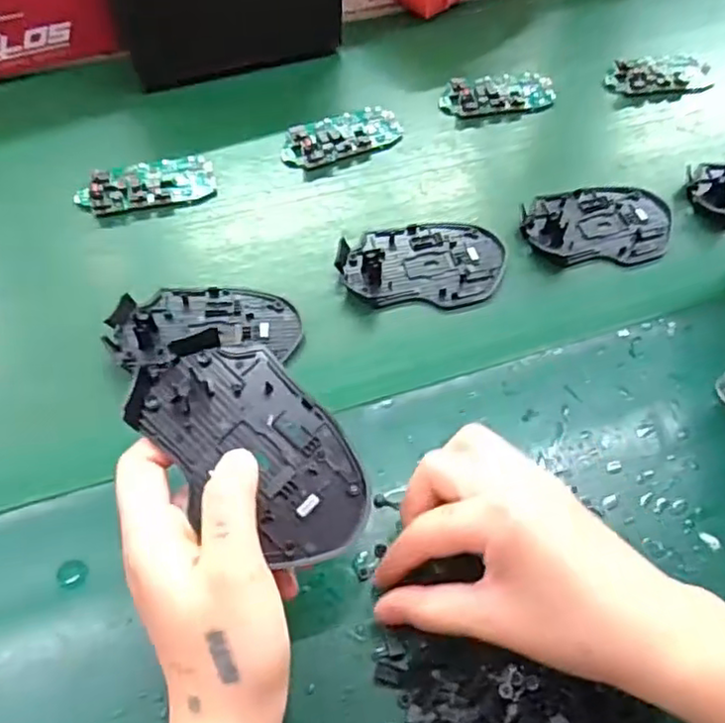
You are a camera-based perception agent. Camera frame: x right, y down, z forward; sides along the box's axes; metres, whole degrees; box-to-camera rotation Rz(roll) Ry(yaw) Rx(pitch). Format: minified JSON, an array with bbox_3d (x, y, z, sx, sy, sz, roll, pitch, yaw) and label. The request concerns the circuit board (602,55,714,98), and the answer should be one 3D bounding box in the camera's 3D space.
[{"bbox_3d":[0.259,-0.253,0.580,0.096,0.011,0.046,-9,58,-8],"label":"circuit board"}]

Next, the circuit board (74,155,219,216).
[{"bbox_3d":[-0.158,-0.132,0.482,0.097,0.013,0.047,-15,59,-12],"label":"circuit board"}]

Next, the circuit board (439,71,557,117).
[{"bbox_3d":[0.115,-0.225,0.556,0.096,0.013,0.045,-12,58,-10],"label":"circuit board"}]

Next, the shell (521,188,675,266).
[{"bbox_3d":[0.171,-0.101,0.476,0.109,0.011,0.071,-1,57,-3],"label":"shell"}]

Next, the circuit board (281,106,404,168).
[{"bbox_3d":[-0.017,-0.179,0.522,0.098,0.012,0.047,-24,61,-17],"label":"circuit board"}]

